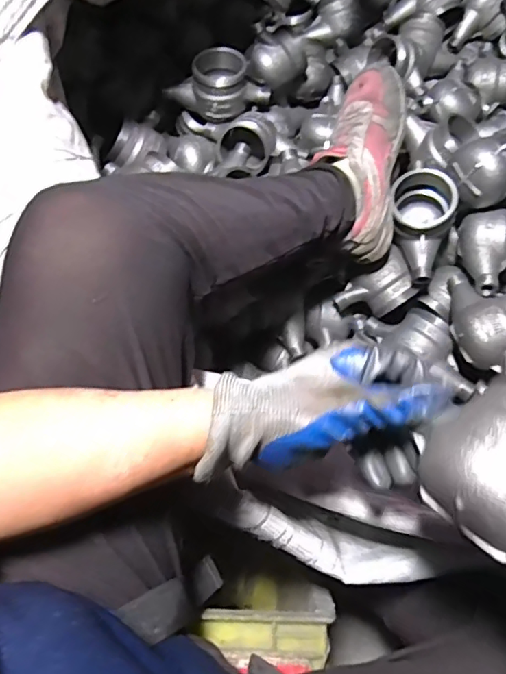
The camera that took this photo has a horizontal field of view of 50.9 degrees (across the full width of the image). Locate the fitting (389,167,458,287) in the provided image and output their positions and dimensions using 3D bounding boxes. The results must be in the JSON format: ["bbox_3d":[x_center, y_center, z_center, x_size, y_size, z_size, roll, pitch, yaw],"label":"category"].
[{"bbox_3d":[0.202,-0.138,0.659,0.084,0.075,0.121,17,76,2],"label":"fitting"}]

